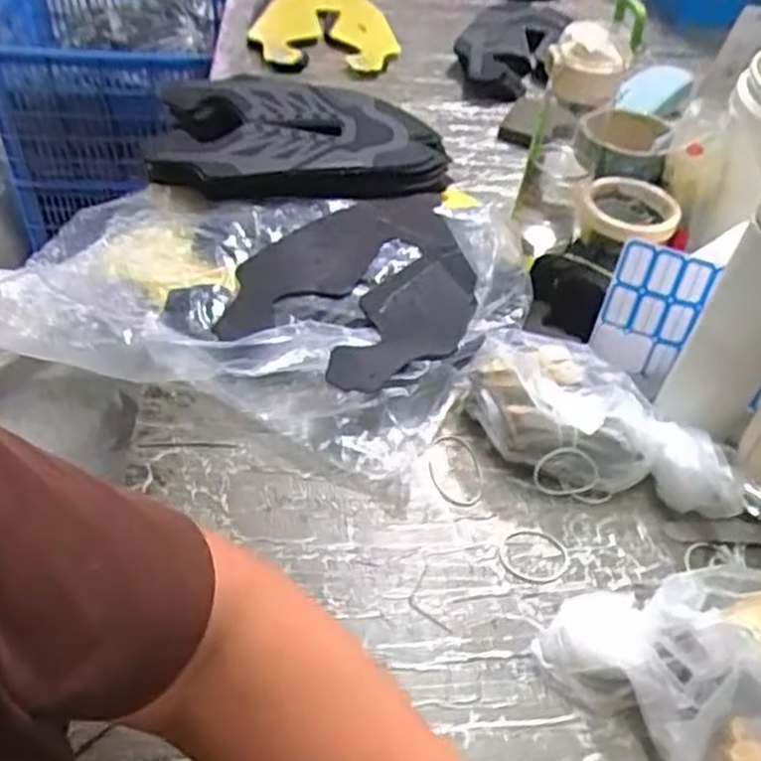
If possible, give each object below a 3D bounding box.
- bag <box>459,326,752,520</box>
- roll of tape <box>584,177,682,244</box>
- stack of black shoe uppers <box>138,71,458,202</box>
[{"bbox_3d":[0.175,0.033,0.603,0.218,0.067,0.114,24,47,17],"label":"bag"},{"bbox_3d":[0.248,-0.169,0.750,0.093,0.017,0.103,20,46,14],"label":"roll of tape"},{"bbox_3d":[-0.088,-0.276,0.854,0.323,0.058,0.231,6,44,0],"label":"stack of black shoe uppers"}]

